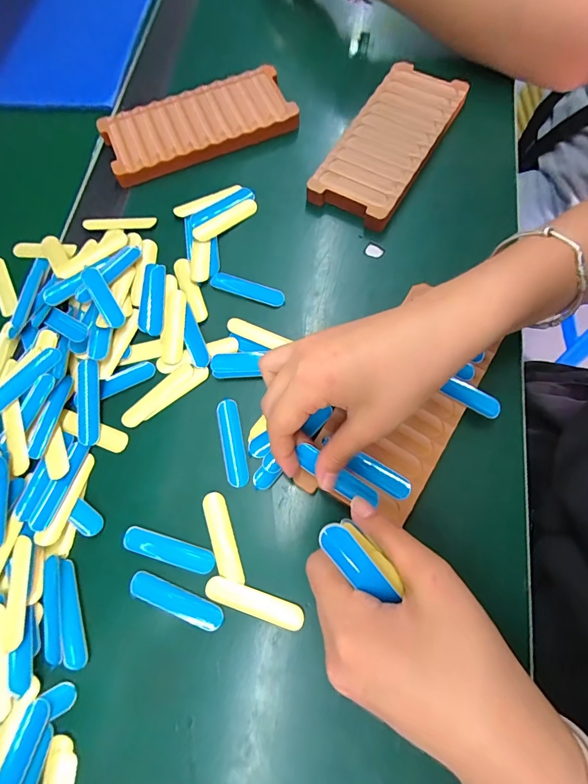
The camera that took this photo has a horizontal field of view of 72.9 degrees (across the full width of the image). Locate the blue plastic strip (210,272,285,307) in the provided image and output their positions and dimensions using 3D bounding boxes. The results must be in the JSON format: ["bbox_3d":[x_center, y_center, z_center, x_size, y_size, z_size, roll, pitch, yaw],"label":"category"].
[{"bbox_3d":[-0.038,-0.084,0.321,0.062,0.004,0.015,18,74,7],"label":"blue plastic strip"}]

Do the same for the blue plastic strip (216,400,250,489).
[{"bbox_3d":[-0.044,0.035,0.282,0.016,0.004,0.062,-12,73,-2],"label":"blue plastic strip"}]

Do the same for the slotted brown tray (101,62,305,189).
[{"bbox_3d":[-0.090,-0.253,0.373,0.171,0.013,0.081,-22,74,-5],"label":"slotted brown tray"}]

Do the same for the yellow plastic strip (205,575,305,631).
[{"bbox_3d":[-0.025,0.131,0.248,0.063,0.004,0.015,17,74,6],"label":"yellow plastic strip"}]

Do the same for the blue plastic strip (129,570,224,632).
[{"bbox_3d":[-0.074,0.131,0.249,0.062,0.004,0.016,21,75,7],"label":"blue plastic strip"}]

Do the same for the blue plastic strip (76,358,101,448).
[{"bbox_3d":[-0.151,0.007,0.290,0.016,0.004,0.062,-5,83,0],"label":"blue plastic strip"}]

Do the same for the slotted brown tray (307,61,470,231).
[{"bbox_3d":[0.085,-0.223,0.357,0.076,0.015,0.169,29,76,10],"label":"slotted brown tray"}]

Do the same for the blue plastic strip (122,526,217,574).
[{"bbox_3d":[-0.082,0.103,0.259,0.061,0.004,0.015,16,74,6],"label":"blue plastic strip"}]

